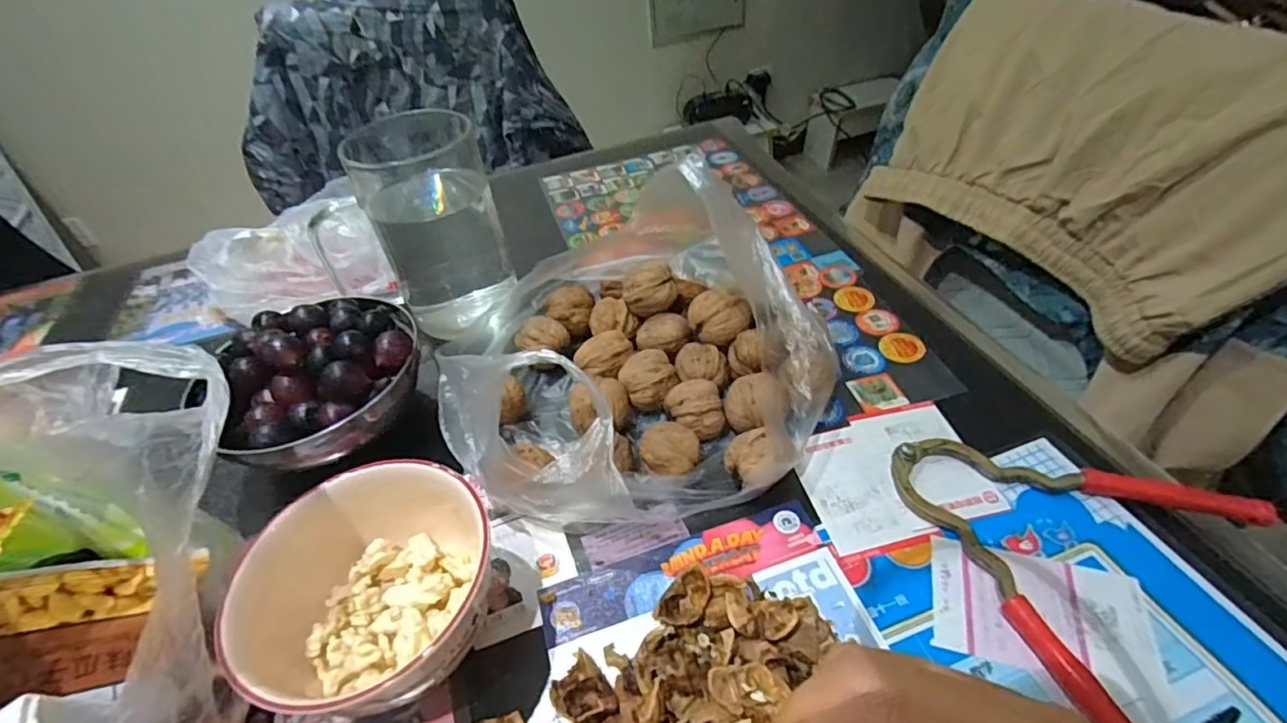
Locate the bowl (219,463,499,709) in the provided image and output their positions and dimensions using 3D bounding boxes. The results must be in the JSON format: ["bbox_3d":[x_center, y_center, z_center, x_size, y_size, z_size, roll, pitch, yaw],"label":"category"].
[{"bbox_3d":[-0.129,0.113,0.286,0.102,0.065,0.105,-3,44,3],"label":"bowl"}]

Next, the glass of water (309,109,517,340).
[{"bbox_3d":[-0.164,-0.104,0.444,0.110,0.138,0.083,1,44,9],"label":"glass of water"}]

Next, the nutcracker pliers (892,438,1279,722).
[{"bbox_3d":[0.236,0.089,0.302,0.152,0.013,0.171,-19,46,-13],"label":"nutcracker pliers"}]

